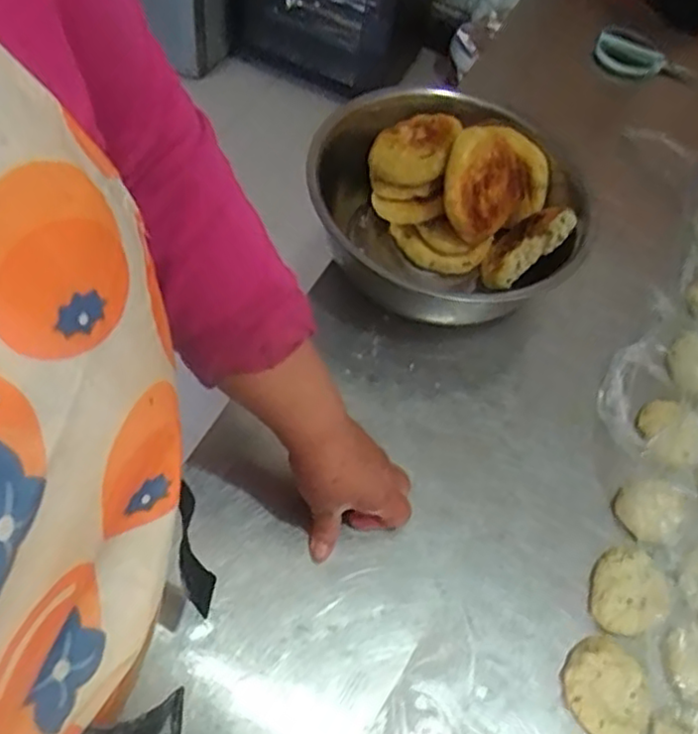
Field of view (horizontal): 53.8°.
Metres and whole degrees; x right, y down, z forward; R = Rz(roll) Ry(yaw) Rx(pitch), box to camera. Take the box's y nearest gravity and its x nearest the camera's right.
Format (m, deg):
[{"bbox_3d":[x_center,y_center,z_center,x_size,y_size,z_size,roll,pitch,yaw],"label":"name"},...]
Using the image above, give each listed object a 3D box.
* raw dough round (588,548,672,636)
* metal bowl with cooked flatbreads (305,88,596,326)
[{"bbox_3d":[0.233,0.185,0.570,0.056,0.016,0.070,14,60,5],"label":"raw dough round"},{"bbox_3d":[0.092,-0.162,0.722,0.277,0.140,0.268,4,59,-6],"label":"metal bowl with cooked flatbreads"}]

